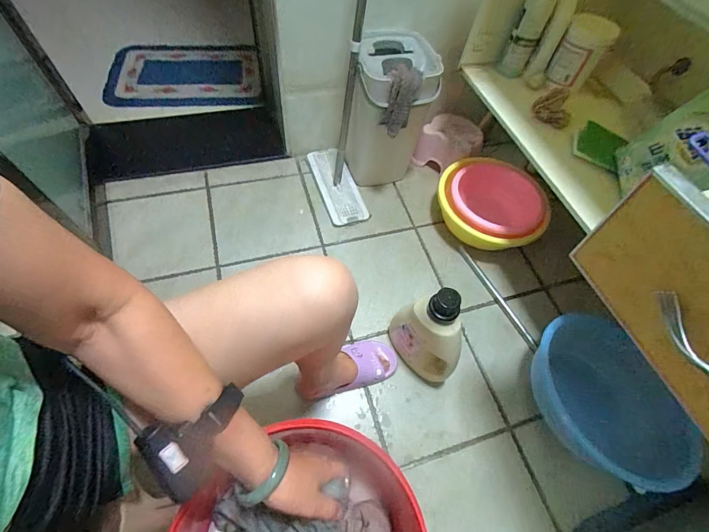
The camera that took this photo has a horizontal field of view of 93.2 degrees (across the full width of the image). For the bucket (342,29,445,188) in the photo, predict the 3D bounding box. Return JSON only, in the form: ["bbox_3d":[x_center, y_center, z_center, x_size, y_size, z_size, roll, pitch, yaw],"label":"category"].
[{"bbox_3d":[0.105,-0.430,1.009,0.218,0.389,0.248,15,59,3],"label":"bucket"}]

